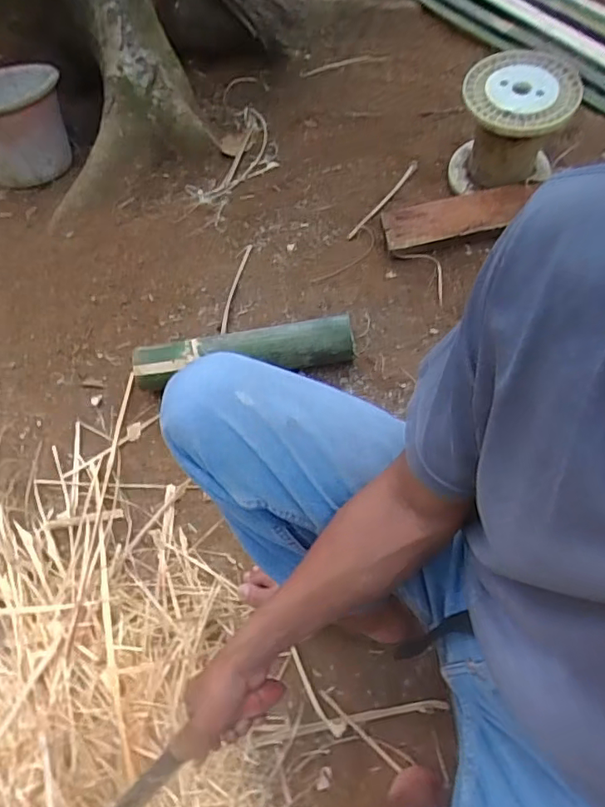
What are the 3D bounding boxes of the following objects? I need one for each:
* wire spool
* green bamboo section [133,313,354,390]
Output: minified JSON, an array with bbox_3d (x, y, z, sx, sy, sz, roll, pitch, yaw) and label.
[{"bbox_3d":[0.399,-0.524,1.076,0.183,0.201,0.197,0,60,1],"label":"wire spool"},{"bbox_3d":[-0.099,-0.080,0.975,0.374,0.097,0.062,-7,60,-3],"label":"green bamboo section"}]

